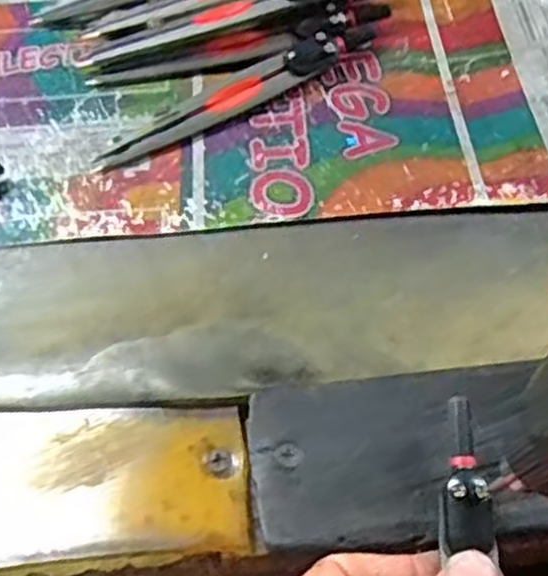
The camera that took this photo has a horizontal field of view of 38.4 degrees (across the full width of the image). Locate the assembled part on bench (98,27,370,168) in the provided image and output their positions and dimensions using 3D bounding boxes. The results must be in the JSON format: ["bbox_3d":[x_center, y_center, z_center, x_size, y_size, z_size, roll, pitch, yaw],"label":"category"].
[{"bbox_3d":[-0.012,-0.080,0.319,0.127,0.013,0.014,-28,57,-17],"label":"assembled part on bench"}]

